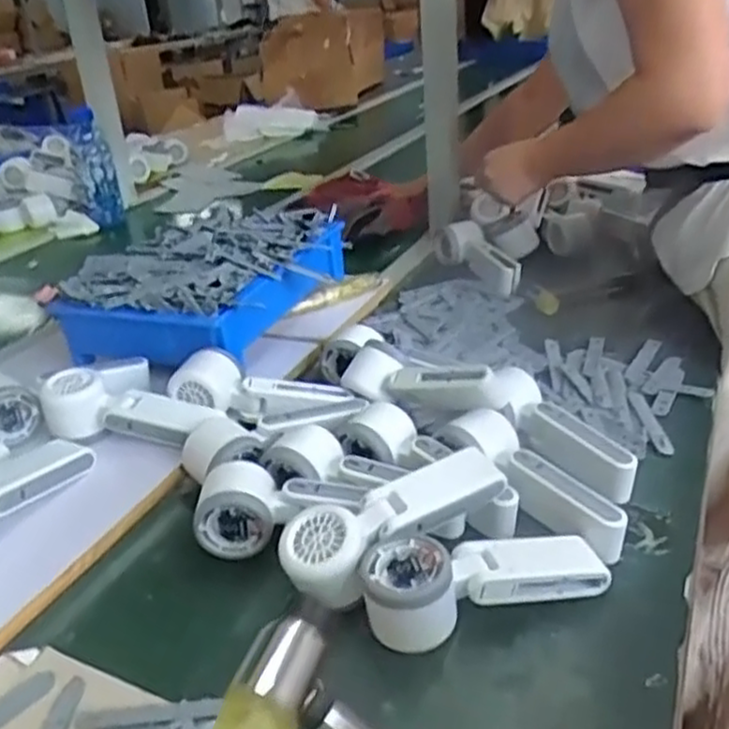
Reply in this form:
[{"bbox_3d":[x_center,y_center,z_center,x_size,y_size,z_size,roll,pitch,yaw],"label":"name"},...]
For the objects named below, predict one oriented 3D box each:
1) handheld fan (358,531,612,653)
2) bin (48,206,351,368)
[{"bbox_3d":[0.080,0.143,0.505,0.172,0.051,0.066,-12,30,-17],"label":"handheld fan"},{"bbox_3d":[-0.171,-0.098,0.866,0.243,0.089,0.304,8,30,24],"label":"bin"}]

